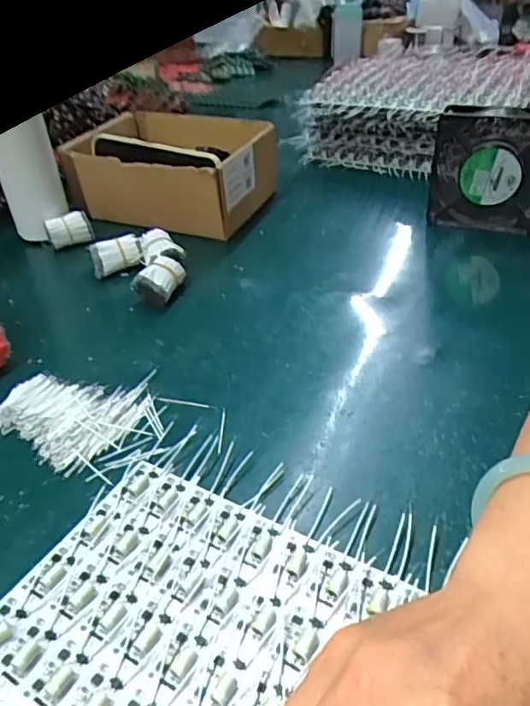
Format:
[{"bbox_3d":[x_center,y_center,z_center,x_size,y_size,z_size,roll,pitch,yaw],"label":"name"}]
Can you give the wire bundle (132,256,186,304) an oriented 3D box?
[{"bbox_3d":[-0.100,-0.068,0.519,0.032,0.033,0.050,14,39,23],"label":"wire bundle"}]

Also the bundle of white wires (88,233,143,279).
[{"bbox_3d":[-0.152,-0.097,0.563,0.050,0.039,0.029,-12,37,-11],"label":"bundle of white wires"}]

